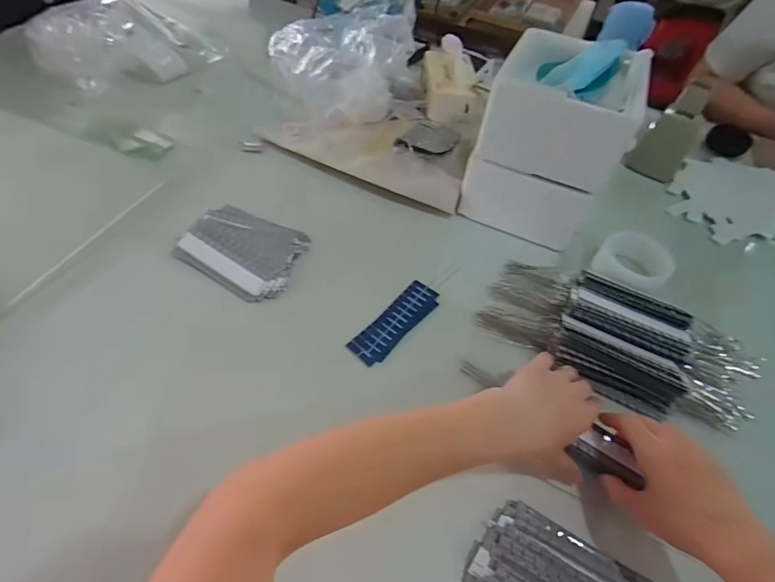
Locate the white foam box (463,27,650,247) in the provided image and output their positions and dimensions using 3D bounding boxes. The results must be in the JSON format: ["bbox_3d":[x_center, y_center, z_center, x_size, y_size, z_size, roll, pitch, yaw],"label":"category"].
[{"bbox_3d":[0.219,-0.199,0.603,0.168,0.209,0.157,24,54,14],"label":"white foam box"}]

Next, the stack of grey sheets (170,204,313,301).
[{"bbox_3d":[-0.183,-0.055,0.557,0.146,0.017,0.118,22,53,12],"label":"stack of grey sheets"}]

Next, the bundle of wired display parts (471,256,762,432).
[{"bbox_3d":[0.265,0.047,0.511,0.287,0.056,0.152,28,55,16],"label":"bundle of wired display parts"}]

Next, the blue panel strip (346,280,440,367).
[{"bbox_3d":[0.012,0.036,0.518,0.043,0.008,0.133,33,56,20],"label":"blue panel strip"}]

